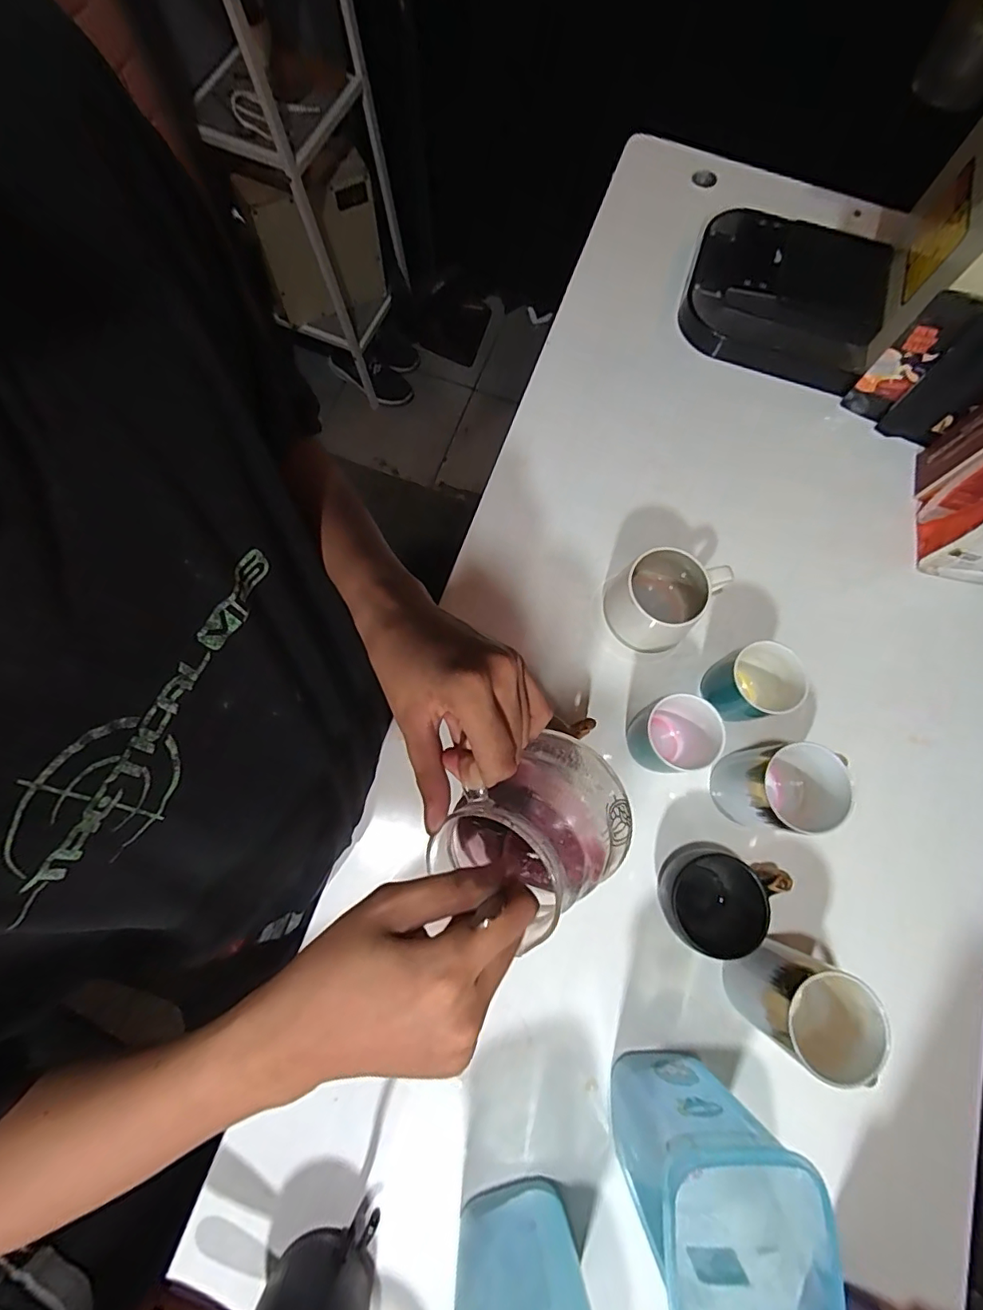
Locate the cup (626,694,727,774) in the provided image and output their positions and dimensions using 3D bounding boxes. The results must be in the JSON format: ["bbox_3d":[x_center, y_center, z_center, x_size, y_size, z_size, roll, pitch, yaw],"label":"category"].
[{"bbox_3d":[0.172,0.074,0.478,0.071,0.086,0.066,1,75,-2],"label":"cup"}]

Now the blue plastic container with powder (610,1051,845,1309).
[{"bbox_3d":[0.146,0.359,0.362,0.098,0.151,0.092,-1,75,-3],"label":"blue plastic container with powder"}]

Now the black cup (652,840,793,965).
[{"bbox_3d":[0.198,0.214,0.454,0.085,0.055,0.091,1,75,-2],"label":"black cup"}]

